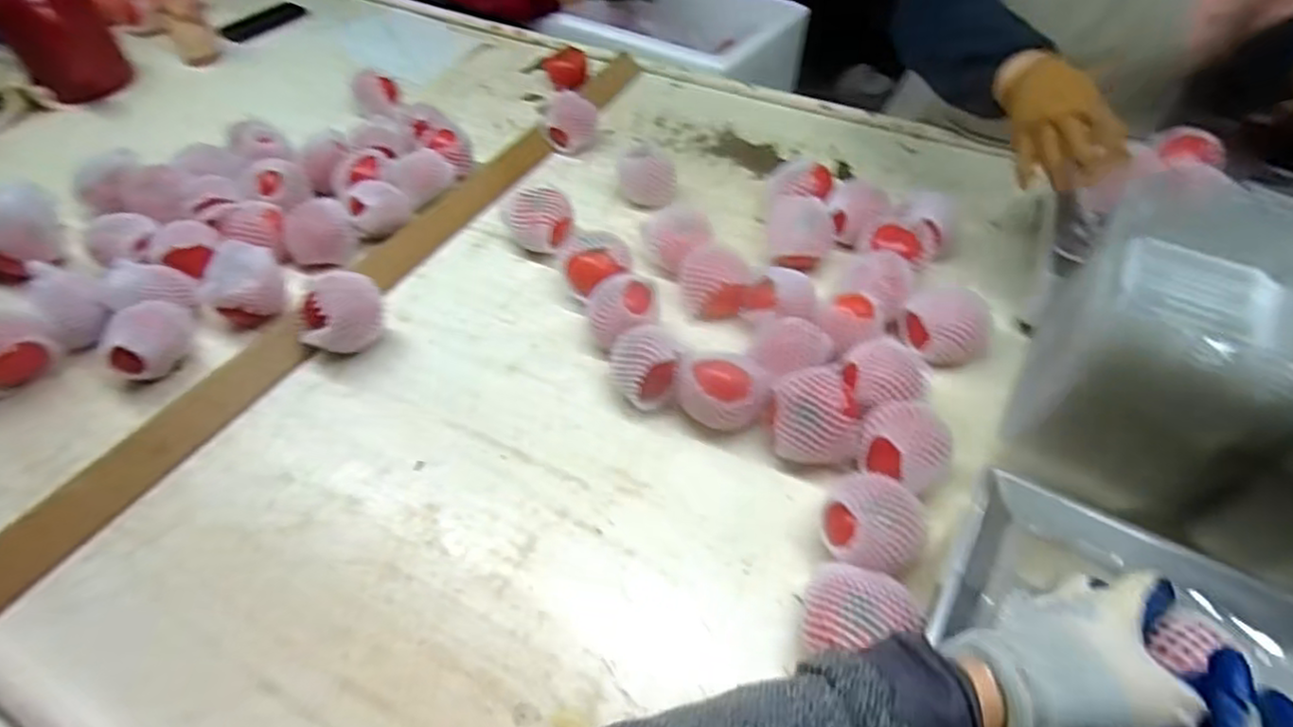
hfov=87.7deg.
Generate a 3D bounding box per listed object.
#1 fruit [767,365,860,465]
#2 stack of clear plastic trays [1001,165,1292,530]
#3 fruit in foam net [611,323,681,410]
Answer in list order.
[{"bbox_3d":[0.164,0.055,0.663,0.087,0.081,0.082,10,50,7],"label":"fruit"},{"bbox_3d":[0.450,-0.009,0.591,0.166,0.219,0.213,26,54,20],"label":"stack of clear plastic trays"},{"bbox_3d":[-0.002,0.006,0.724,0.067,0.078,0.079,-8,50,-8],"label":"fruit in foam net"}]

